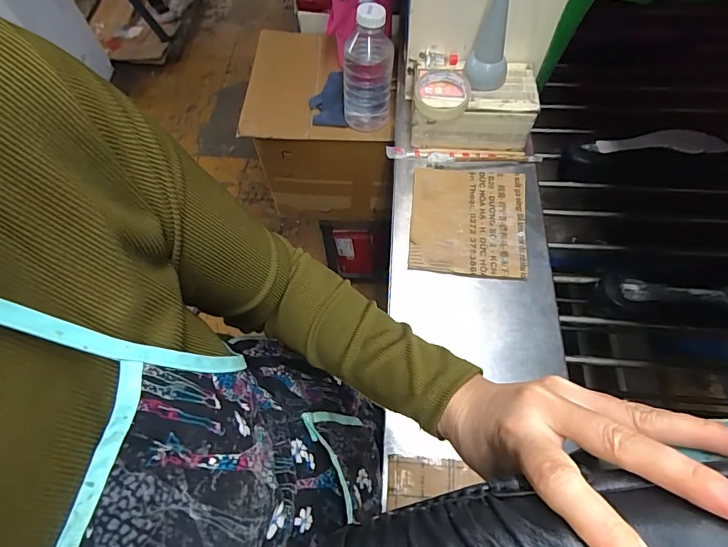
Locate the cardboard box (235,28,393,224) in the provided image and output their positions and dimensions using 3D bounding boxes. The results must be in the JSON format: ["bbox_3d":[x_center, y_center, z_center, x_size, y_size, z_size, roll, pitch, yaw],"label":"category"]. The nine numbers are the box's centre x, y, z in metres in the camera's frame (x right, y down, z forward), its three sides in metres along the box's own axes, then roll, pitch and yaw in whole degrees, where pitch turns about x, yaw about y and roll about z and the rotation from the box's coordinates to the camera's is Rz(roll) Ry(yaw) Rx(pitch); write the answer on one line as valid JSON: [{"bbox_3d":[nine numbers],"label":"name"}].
[{"bbox_3d":[-0.094,-0.357,1.069,0.326,0.303,0.342,3,62,3],"label":"cardboard box"}]

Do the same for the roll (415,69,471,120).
[{"bbox_3d":[0.122,-0.277,0.675,0.084,0.028,0.085,0,62,1],"label":"roll"}]

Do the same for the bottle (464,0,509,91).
[{"bbox_3d":[0.190,-0.340,0.638,0.065,0.130,0.055,20,65,11],"label":"bottle"}]

